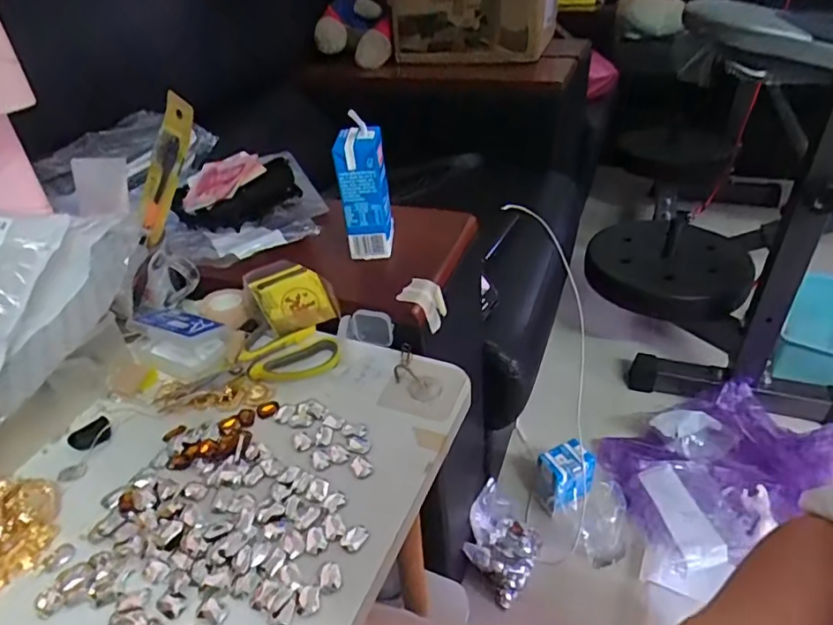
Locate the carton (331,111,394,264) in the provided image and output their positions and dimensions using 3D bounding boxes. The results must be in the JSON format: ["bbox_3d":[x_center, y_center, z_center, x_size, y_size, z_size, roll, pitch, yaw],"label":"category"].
[{"bbox_3d":[-0.047,-0.112,0.499,0.044,0.125,0.035,-5,36,0],"label":"carton"}]

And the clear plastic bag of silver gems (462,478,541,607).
[{"bbox_3d":[0.129,0.343,0.812,0.097,0.112,0.115,19,42,29],"label":"clear plastic bag of silver gems"}]

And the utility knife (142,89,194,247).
[{"bbox_3d":[-0.213,-0.117,0.457,0.025,0.133,0.014,16,30,-22],"label":"utility knife"}]

